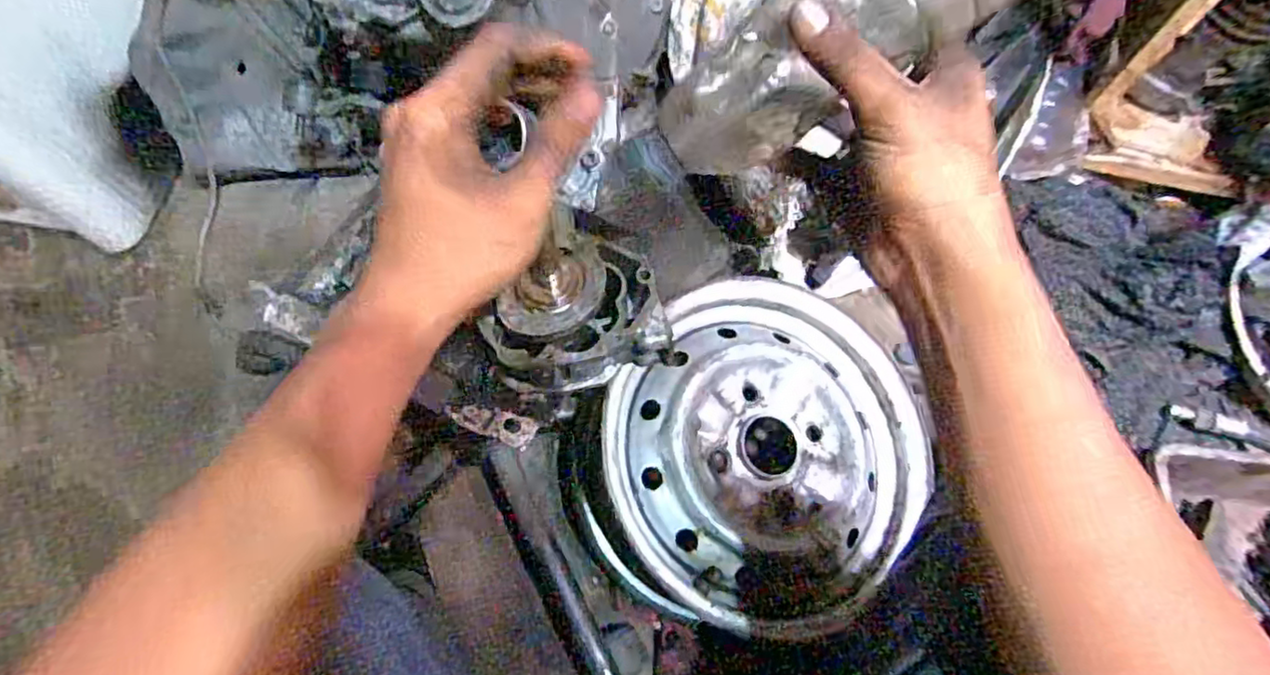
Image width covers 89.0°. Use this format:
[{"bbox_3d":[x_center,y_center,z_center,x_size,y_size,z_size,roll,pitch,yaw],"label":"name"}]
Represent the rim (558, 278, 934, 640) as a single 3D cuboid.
[{"bbox_3d":[0.135,0.114,0.670,0.324,0.114,0.359,31,69,12],"label":"rim"}]

